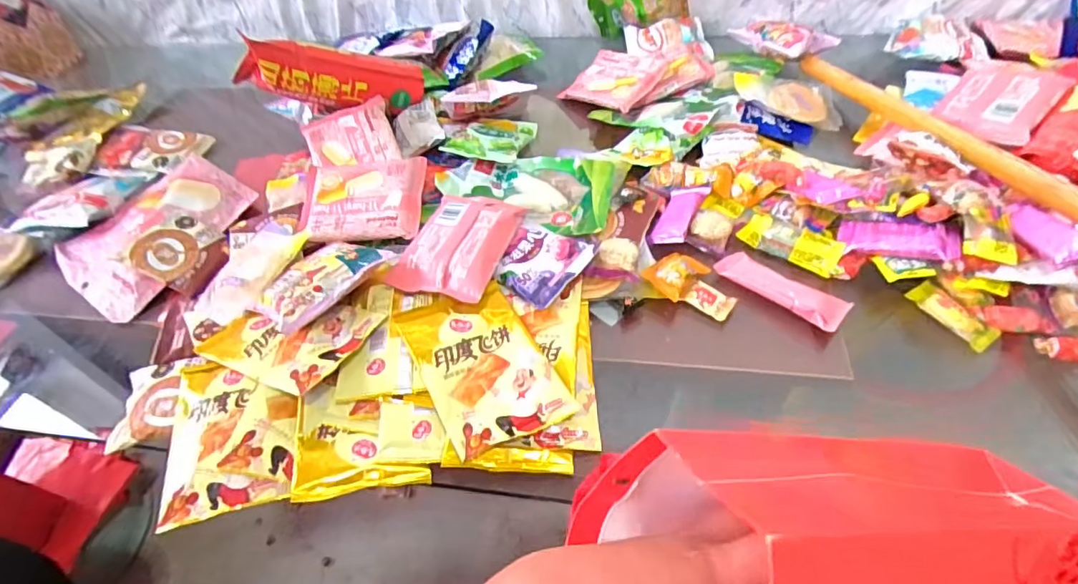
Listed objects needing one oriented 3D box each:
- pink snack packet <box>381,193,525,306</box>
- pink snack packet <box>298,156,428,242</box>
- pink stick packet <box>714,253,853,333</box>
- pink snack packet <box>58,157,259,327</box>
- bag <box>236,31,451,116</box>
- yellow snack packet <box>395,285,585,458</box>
[{"bbox_3d":[-0.076,-0.048,0.540,0.095,0.034,0.130,14,52,18],"label":"pink snack packet"},{"bbox_3d":[-0.196,-0.101,0.593,0.134,0.014,0.102,-2,67,5],"label":"pink snack packet"},{"bbox_3d":[0.231,-0.006,0.517,0.120,0.015,0.035,33,59,30],"label":"pink stick packet"},{"bbox_3d":[-0.434,-0.069,0.613,0.167,0.047,0.201,32,72,30],"label":"pink snack packet"},{"bbox_3d":[-0.235,-0.263,0.669,0.235,0.074,0.038,-6,43,-32],"label":"bag"},{"bbox_3d":[-0.050,0.055,0.464,0.100,0.028,0.154,-24,50,-15],"label":"yellow snack packet"}]

